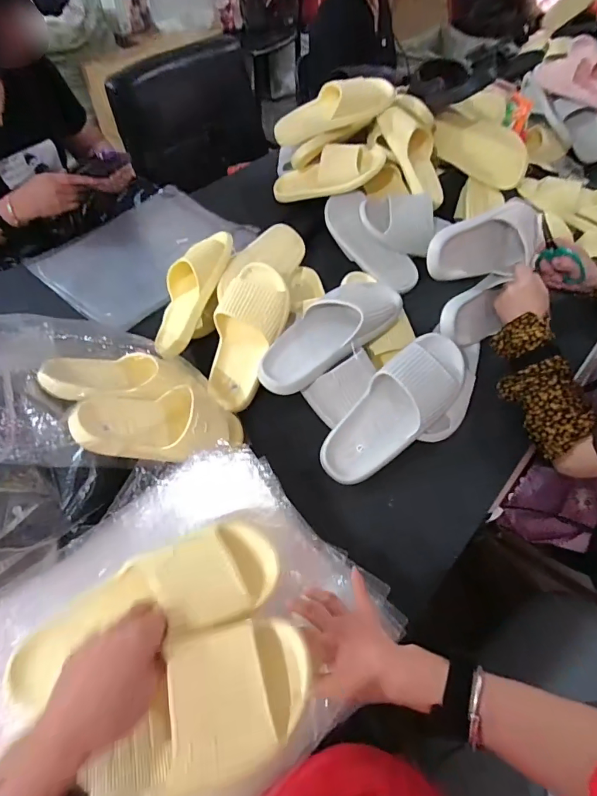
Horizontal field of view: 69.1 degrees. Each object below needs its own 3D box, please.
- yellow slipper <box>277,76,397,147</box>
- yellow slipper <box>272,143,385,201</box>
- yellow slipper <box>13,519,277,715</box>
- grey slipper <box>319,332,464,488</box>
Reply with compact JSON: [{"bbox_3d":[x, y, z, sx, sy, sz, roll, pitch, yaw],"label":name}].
[{"bbox_3d":[0.069,-0.620,0.934,0.264,0.081,0.074,-11,53,20],"label":"yellow slipper"},{"bbox_3d":[0.056,-0.497,0.950,0.257,0.072,0.108,-9,53,20],"label":"yellow slipper"},{"bbox_3d":[-0.137,0.182,0.391,0.242,0.065,0.096,-19,58,-11],"label":"yellow slipper"},{"bbox_3d":[0.151,0.020,0.657,0.274,0.104,0.116,-47,67,-3],"label":"grey slipper"}]

